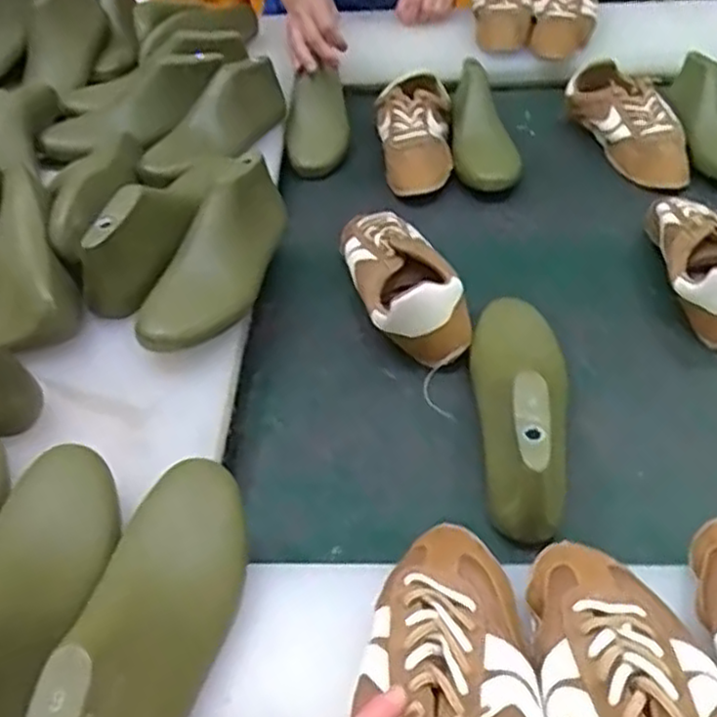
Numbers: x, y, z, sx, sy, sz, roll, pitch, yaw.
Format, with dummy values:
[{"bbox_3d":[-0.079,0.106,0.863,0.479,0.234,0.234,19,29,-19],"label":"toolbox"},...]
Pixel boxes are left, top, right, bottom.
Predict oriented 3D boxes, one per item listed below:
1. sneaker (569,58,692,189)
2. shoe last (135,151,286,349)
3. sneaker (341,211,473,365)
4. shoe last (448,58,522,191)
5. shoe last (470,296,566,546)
[{"bbox_3d":[0.359,-0.311,1.003,0.086,0.075,0.237,-17,58,-13],"label":"sneaker"},{"bbox_3d":[-0.136,-0.095,0.712,0.081,0.087,0.232,9,46,14],"label":"shoe last"},{"bbox_3d":[0.039,-0.082,0.764,0.084,0.081,0.211,-15,45,-10],"label":"sneaker"},{"bbox_3d":[0.159,-0.311,0.996,0.080,0.064,0.234,-6,57,-1],"label":"shoe last"},{"bbox_3d":[0.137,0.032,0.626,0.088,0.098,0.235,5,45,10],"label":"shoe last"}]

